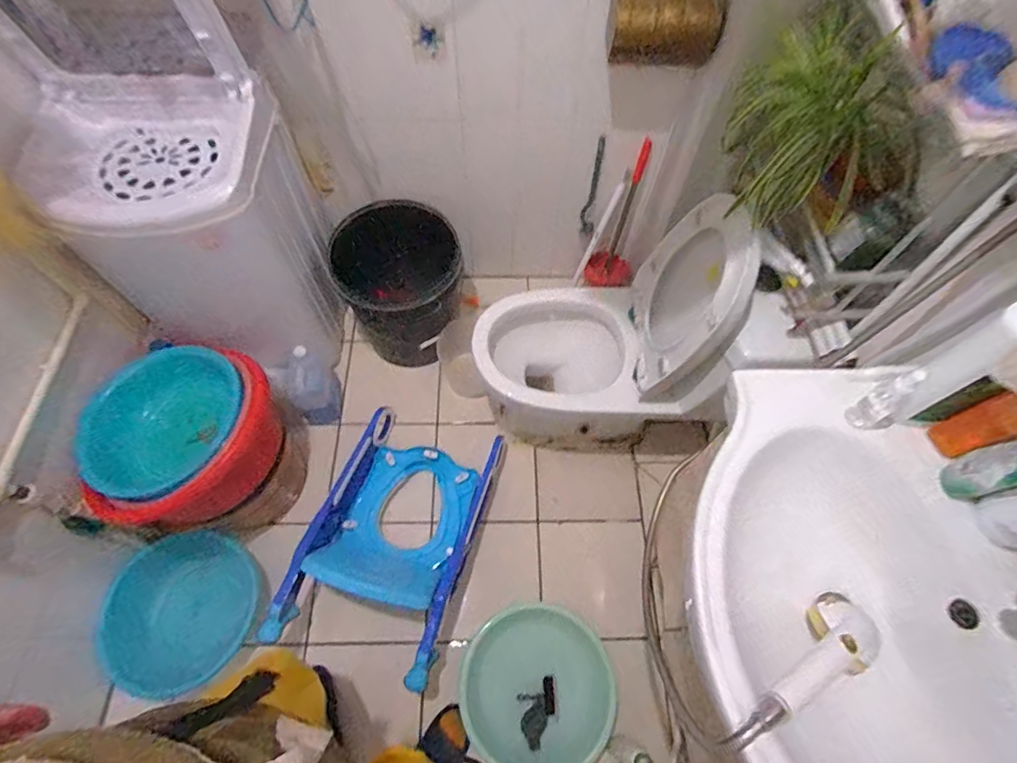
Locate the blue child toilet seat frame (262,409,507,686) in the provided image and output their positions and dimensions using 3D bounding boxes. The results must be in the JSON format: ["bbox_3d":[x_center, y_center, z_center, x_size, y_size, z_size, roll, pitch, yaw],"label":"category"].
[{"bbox_3d":[-0.290,0.383,1.313,0.408,0.250,0.638,13,63,6],"label":"blue child toilet seat frame"}]

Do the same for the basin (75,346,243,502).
[{"bbox_3d":[-0.804,0.106,1.147,0.348,0.095,0.341,0,63,0],"label":"basin"}]

